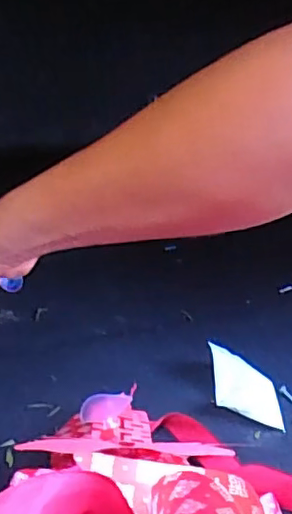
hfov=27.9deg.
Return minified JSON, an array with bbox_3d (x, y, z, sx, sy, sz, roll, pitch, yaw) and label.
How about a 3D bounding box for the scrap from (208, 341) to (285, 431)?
[{"bbox_3d":[0.099,0.125,0.584,0.064,0.031,0.090,5,21,0],"label":"scrap"}]

